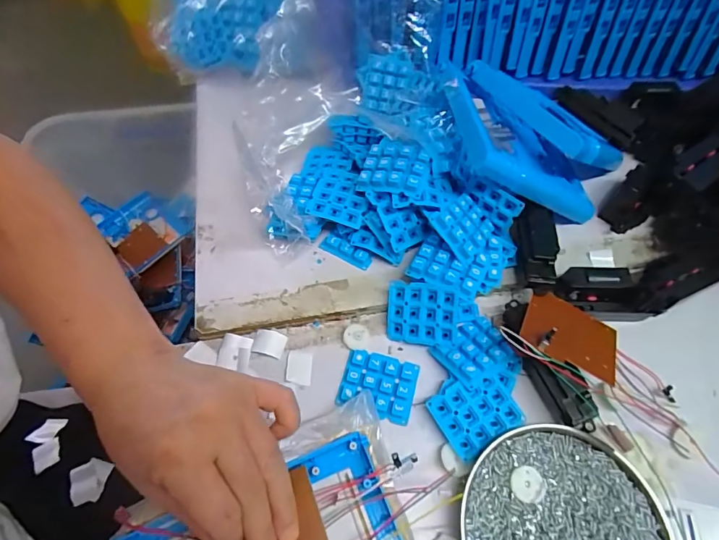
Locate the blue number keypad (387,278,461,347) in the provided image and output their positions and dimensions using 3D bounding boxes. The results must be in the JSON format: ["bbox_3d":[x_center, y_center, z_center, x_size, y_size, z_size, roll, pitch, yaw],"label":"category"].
[{"bbox_3d":[0.052,0.037,0.343,0.059,0.004,0.050,4,94,24],"label":"blue number keypad"}]

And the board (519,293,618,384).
[{"bbox_3d":[0.166,0.048,0.319,0.071,0.012,0.072,30,42,13],"label":"board"}]

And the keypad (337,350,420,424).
[{"bbox_3d":[0.016,0.092,0.333,0.058,0.012,0.049,13,65,9],"label":"keypad"}]

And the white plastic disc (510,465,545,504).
[{"bbox_3d":[0.119,0.151,0.290,0.022,0.004,0.022,-1,64,2],"label":"white plastic disc"}]

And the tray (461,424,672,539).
[{"bbox_3d":[0.137,0.175,0.270,0.128,0.015,0.134,17,66,11],"label":"tray"}]

